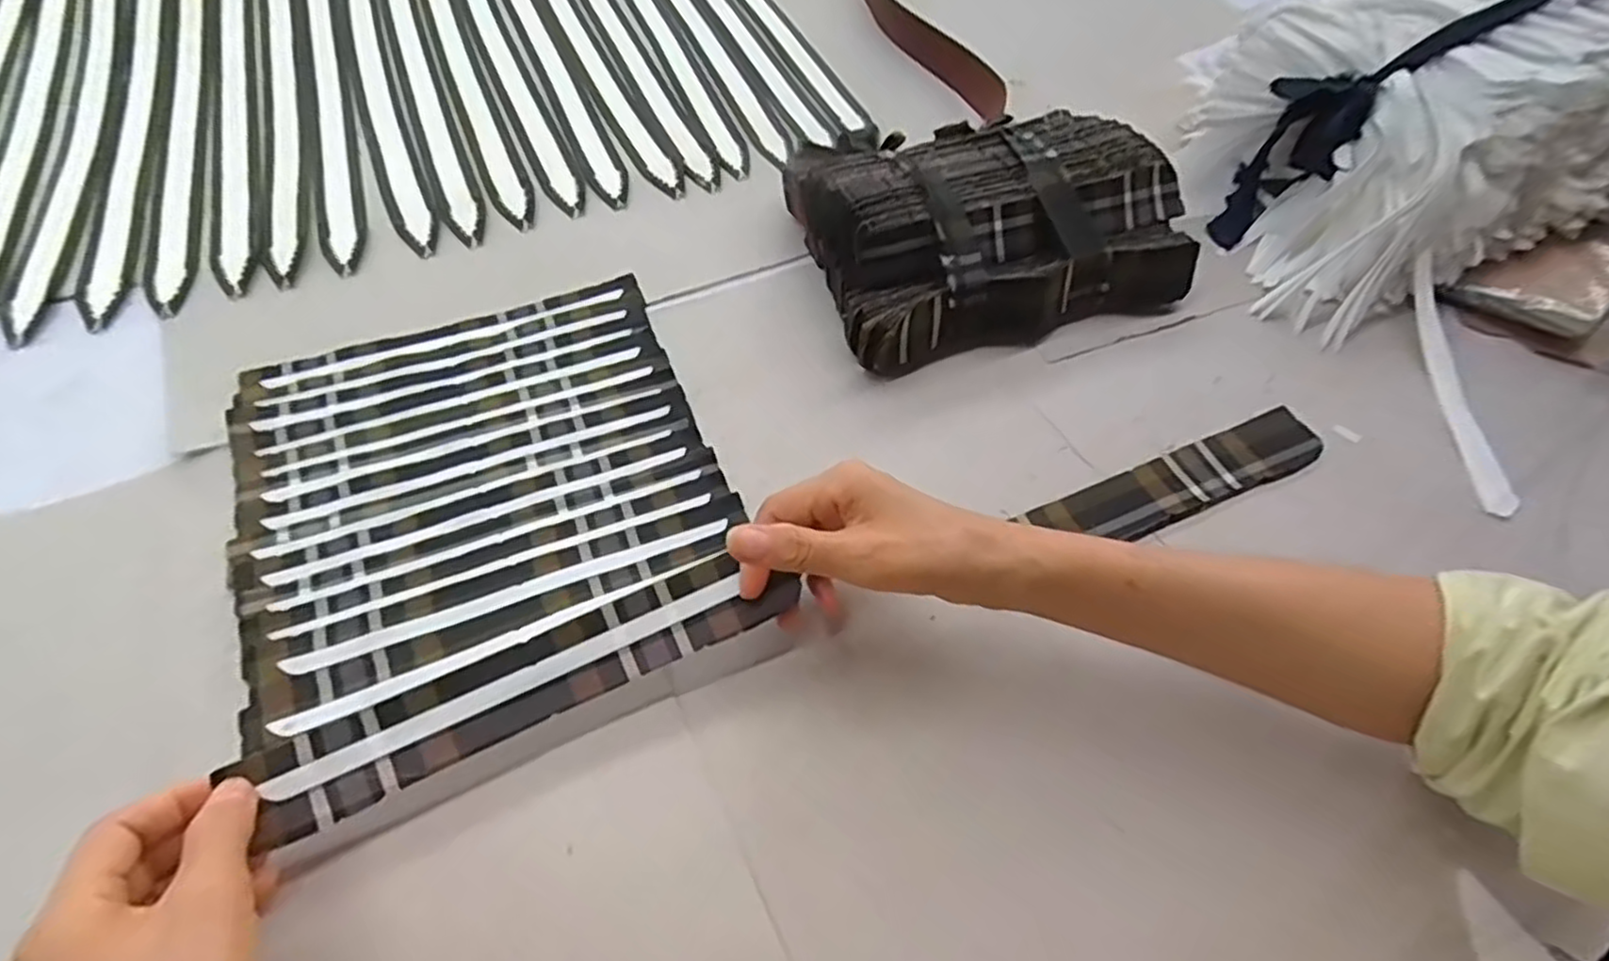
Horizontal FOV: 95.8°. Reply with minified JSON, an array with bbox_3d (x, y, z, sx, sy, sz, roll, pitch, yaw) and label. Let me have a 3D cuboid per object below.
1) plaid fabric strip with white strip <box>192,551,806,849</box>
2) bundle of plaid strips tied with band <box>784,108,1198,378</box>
[{"bbox_3d":[-0.123,0.092,0.341,0.241,0.006,0.038,-23,80,-15],"label":"plaid fabric strip with white strip"},{"bbox_3d":[0.134,-0.202,0.544,0.274,0.073,0.211,-17,57,-14],"label":"bundle of plaid strips tied with band"}]

